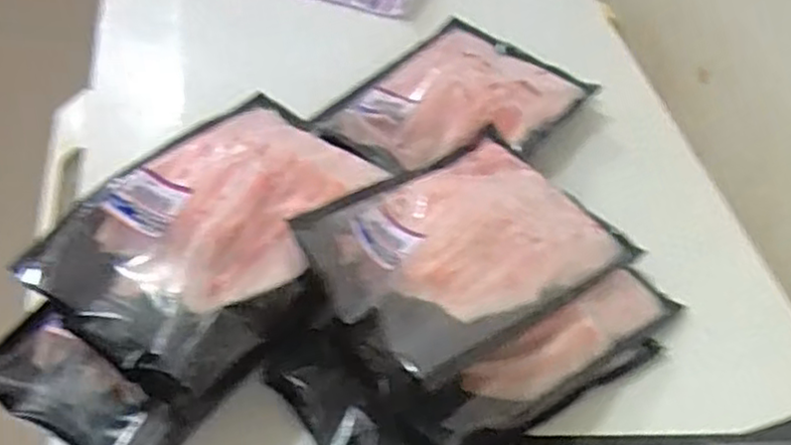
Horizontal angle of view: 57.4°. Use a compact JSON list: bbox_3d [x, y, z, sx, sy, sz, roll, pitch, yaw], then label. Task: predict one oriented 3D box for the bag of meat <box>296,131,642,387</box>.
[{"bbox_3d":[0.059,0.013,0.601,0.294,0.049,0.184,-24,54,-38],"label":"bag of meat"}]

